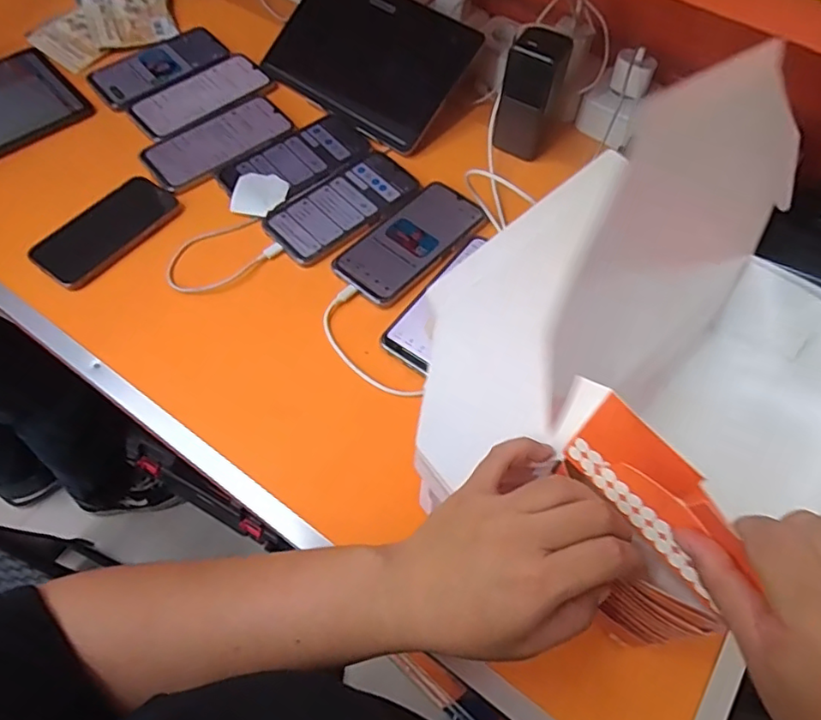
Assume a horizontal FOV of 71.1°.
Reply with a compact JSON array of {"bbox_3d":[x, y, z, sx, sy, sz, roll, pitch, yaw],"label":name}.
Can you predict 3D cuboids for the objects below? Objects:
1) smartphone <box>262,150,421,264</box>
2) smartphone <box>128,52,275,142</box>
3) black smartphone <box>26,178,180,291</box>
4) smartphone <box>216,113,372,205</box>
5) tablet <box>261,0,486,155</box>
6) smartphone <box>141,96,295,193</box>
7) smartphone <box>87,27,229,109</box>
[{"bbox_3d":[-0.073,-0.171,0.633,0.168,0.008,0.082,-39,69,-20],"label":"smartphone"},{"bbox_3d":[-0.259,-0.329,0.709,0.167,0.006,0.086,-36,68,-19],"label":"smartphone"},{"bbox_3d":[-0.316,-0.138,0.600,0.073,0.009,0.147,33,65,15],"label":"black smartphone"},{"bbox_3d":[-0.131,-0.229,0.659,0.170,0.009,0.086,-38,69,-20],"label":"smartphone"},{"bbox_3d":[-0.057,-0.372,0.701,0.248,0.015,0.159,35,96,16],"label":"tablet"},{"bbox_3d":[-0.224,-0.255,0.673,0.167,0.008,0.081,-36,68,-19],"label":"smartphone"},{"bbox_3d":[-0.322,-0.379,0.733,0.165,0.006,0.086,-36,68,-19],"label":"smartphone"}]

